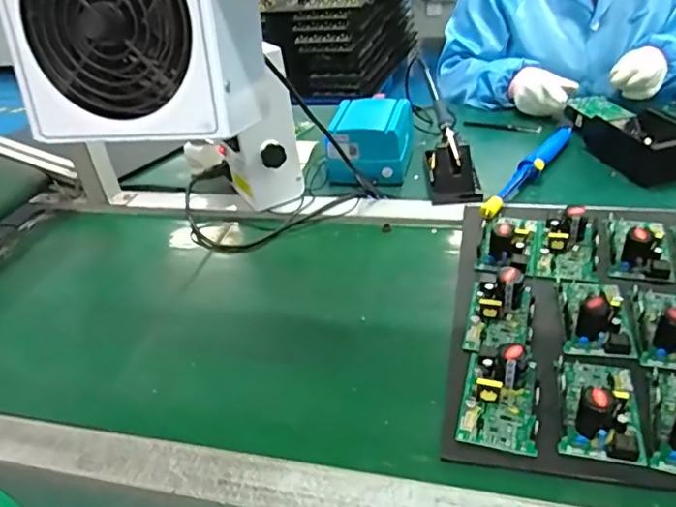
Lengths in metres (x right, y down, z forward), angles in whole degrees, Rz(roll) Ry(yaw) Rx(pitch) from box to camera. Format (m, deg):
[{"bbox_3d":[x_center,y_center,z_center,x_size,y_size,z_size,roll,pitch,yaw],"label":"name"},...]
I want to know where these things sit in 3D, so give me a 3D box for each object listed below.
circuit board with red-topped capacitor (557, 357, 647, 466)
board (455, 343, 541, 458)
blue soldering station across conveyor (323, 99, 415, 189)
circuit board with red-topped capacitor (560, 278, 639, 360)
[{"bbox_3d":[0.240,0.125,0.521,0.070,0.041,0.117,4,37,17],"label":"circuit board with red-topped capacitor"},{"bbox_3d":[0.153,0.127,0.537,0.070,0.043,0.103,6,38,19],"label":"board"},{"bbox_3d":[0.052,-0.183,0.938,0.129,0.091,0.142,4,37,17],"label":"blue soldering station across conveyor"},{"bbox_3d":[0.279,0.056,0.617,0.069,0.049,0.117,3,37,15],"label":"circuit board with red-topped capacitor"}]

